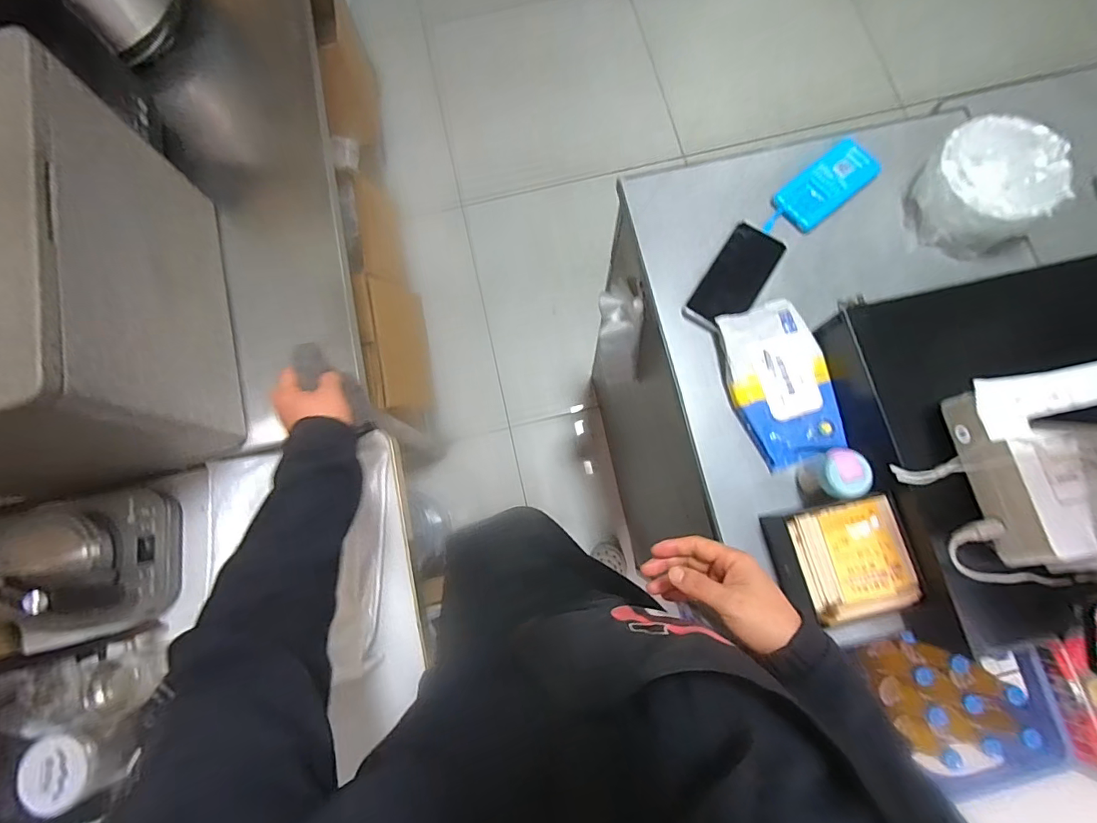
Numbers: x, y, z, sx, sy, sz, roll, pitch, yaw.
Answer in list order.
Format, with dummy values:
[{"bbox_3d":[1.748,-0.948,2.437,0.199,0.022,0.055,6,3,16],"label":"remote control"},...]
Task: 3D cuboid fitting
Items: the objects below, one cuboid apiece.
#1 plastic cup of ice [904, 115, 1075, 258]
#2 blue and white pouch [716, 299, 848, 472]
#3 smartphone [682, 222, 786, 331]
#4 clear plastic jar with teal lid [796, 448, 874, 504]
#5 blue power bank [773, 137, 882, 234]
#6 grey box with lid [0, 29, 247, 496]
[{"bbox_3d":[0.554,-0.285,0.617,0.135,0.085,0.158,-34,79,-5],"label":"plastic cup of ice"},{"bbox_3d":[0.283,-0.036,0.594,0.107,0.035,0.197,-16,78,-2],"label":"blue and white pouch"},{"bbox_3d":[0.247,-0.177,0.635,0.071,0.009,0.159,33,81,8],"label":"smartphone"},{"bbox_3d":[0.319,0.074,0.550,0.042,0.079,0.053,-13,78,-1],"label":"clear plastic jar with teal lid"},{"bbox_3d":[0.377,-0.306,0.656,0.142,0.020,0.067,-38,80,-6],"label":"blue power bank"},{"bbox_3d":[-0.644,-0.141,0.611,0.299,0.292,0.407,-12,78,-1],"label":"grey box with lid"}]

